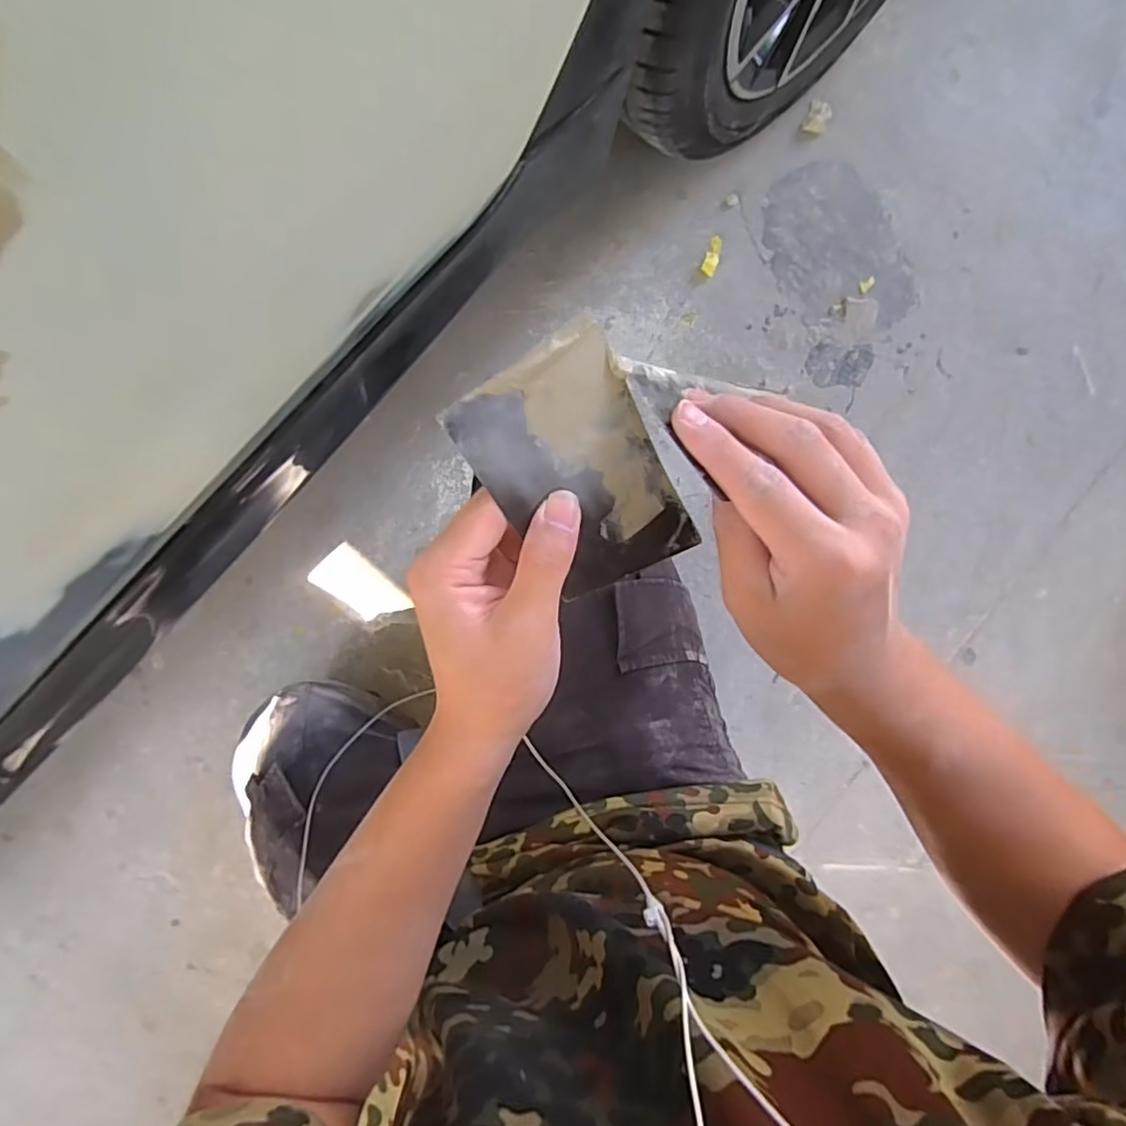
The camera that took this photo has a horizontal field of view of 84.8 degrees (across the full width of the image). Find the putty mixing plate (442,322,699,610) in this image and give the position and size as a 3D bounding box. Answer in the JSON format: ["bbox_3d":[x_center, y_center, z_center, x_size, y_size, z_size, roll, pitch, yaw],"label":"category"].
[{"bbox_3d":[0.010,-0.036,0.273,0.073,0.004,0.119,-35,124,-4],"label":"putty mixing plate"}]

